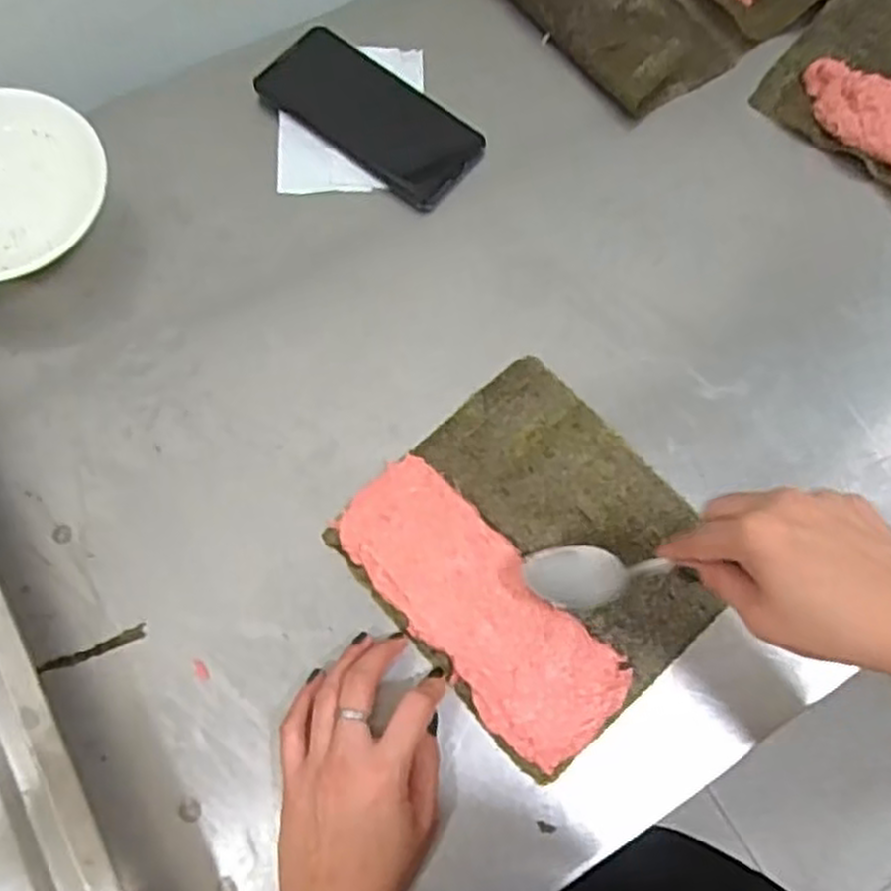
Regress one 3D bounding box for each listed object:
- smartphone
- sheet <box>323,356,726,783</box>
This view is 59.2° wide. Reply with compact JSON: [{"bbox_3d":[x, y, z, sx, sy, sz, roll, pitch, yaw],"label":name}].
[{"bbox_3d":[-0.055,-0.247,0.583,0.169,0.008,0.080,37,73,10],"label":"smartphone"},{"bbox_3d":[0.056,0.063,0.475,0.179,0.012,0.196,-39,77,-15],"label":"sheet"}]

